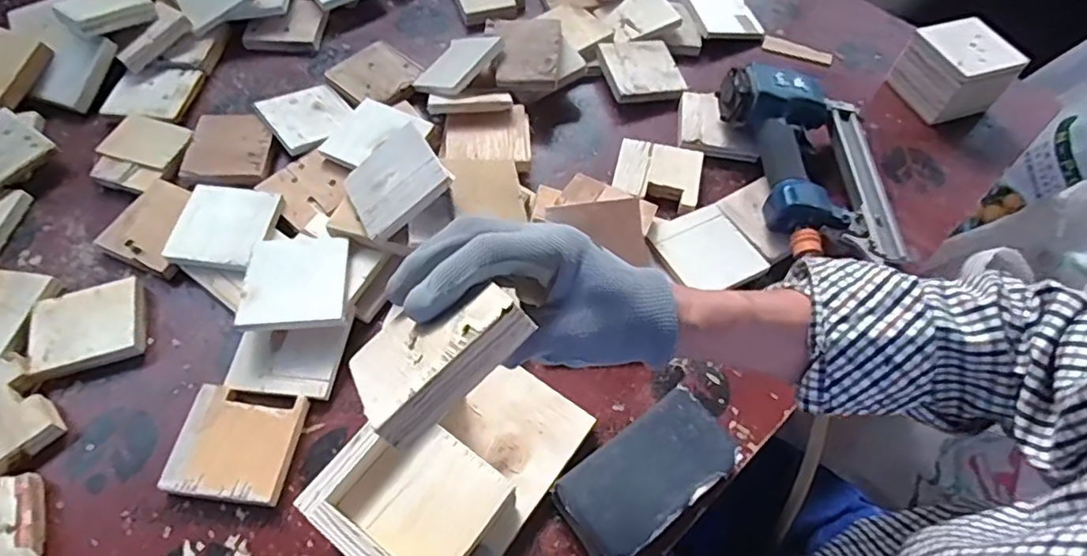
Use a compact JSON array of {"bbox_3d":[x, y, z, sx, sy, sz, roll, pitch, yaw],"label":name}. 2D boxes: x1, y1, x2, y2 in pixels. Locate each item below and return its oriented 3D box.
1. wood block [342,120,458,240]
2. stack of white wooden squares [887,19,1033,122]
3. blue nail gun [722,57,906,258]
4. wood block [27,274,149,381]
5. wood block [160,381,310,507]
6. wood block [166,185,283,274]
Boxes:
[{"bbox_3d":[-0.140,-0.092,0.563,0.091,0.010,0.097,-40,56,4],"label":"wood block"},{"bbox_3d":[0.508,-0.257,0.743,0.108,0.081,0.100,-17,59,-13],"label":"stack of white wooden squares"},{"bbox_3d":[0.294,-0.117,0.638,0.164,0.079,0.235,-4,57,-5],"label":"blue nail gun"},{"bbox_3d":[-0.411,0.044,0.543,0.090,0.014,0.076,-14,58,-12],"label":"wood block"},{"bbox_3d":[-0.250,0.135,0.490,0.090,0.014,0.088,7,56,2],"label":"wood block"},{"bbox_3d":[-0.313,-0.050,0.589,0.093,0.018,0.091,6,56,1],"label":"wood block"}]

